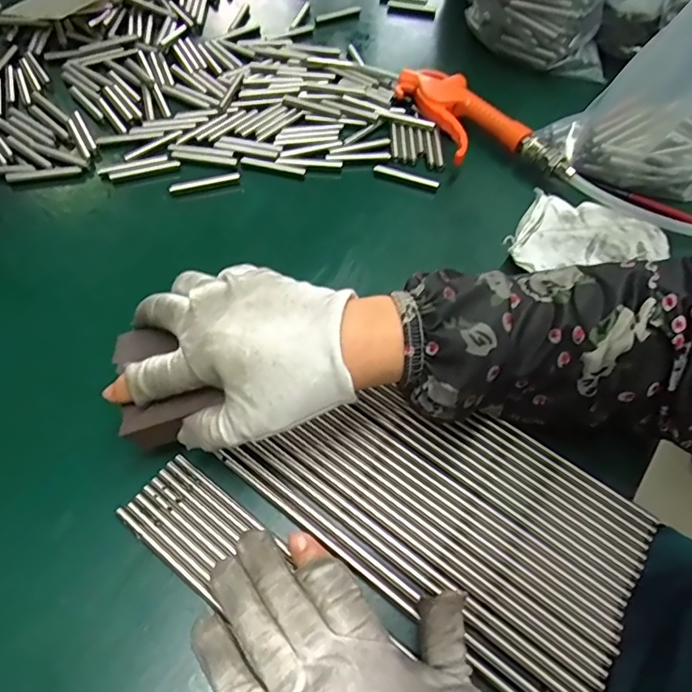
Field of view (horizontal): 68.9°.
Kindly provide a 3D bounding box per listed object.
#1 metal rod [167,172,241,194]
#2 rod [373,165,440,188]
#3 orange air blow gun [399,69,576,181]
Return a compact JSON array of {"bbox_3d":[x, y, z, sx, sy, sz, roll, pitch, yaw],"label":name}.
[{"bbox_3d":[-0.118,-0.136,0.422,0.058,0.006,0.008,-15,60,-11],"label":"metal rod"},{"bbox_3d":[0.053,-0.148,0.440,0.058,0.007,0.007,20,60,10],"label":"rod"},{"bbox_3d":[0.107,-0.193,0.452,0.071,0.030,0.184,-30,64,-19],"label":"orange air blow gun"}]

